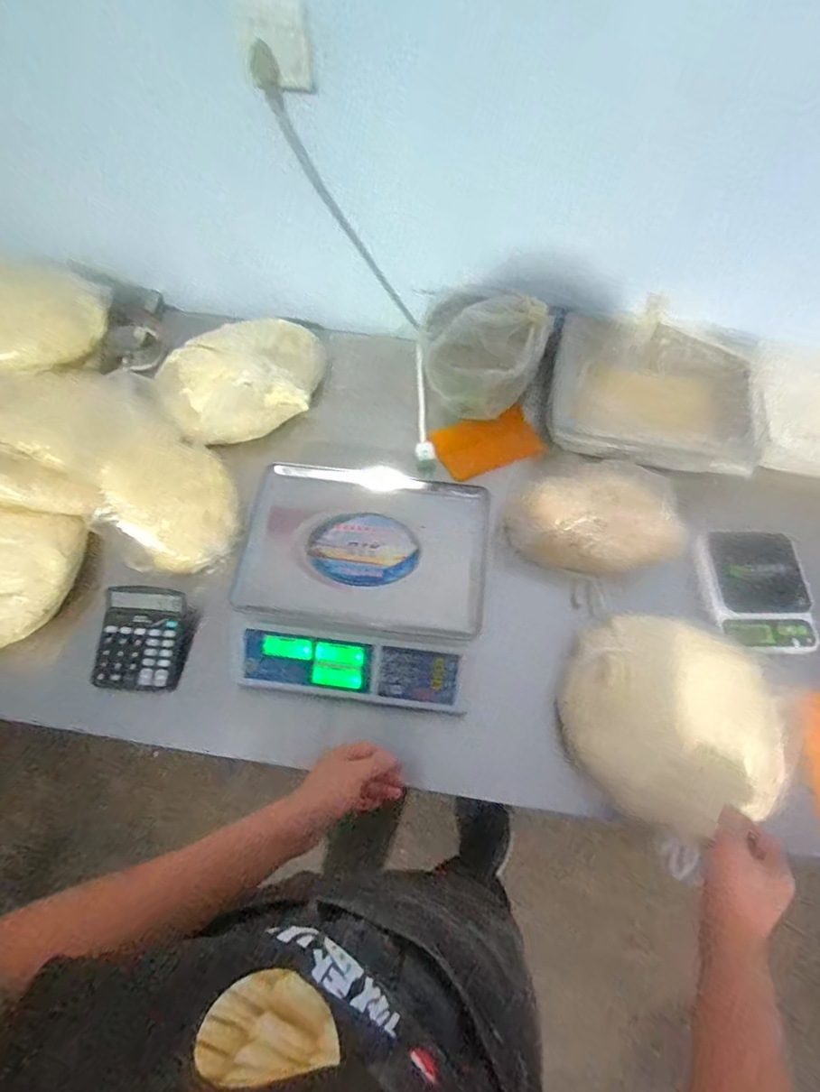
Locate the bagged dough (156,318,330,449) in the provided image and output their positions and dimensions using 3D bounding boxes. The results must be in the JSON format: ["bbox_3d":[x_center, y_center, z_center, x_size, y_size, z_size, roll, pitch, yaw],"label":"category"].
[{"bbox_3d":[-0.289,-0.300,0.902,0.286,0.065,0.224,-34,71,-15],"label":"bagged dough"}]

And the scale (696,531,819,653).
[{"bbox_3d":[0.529,0.067,0.786,0.154,0.038,0.183,0,66,-1],"label":"scale"}]

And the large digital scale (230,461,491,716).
[{"bbox_3d":[-0.066,0.052,0.737,0.330,0.112,0.311,8,66,2],"label":"large digital scale"}]

